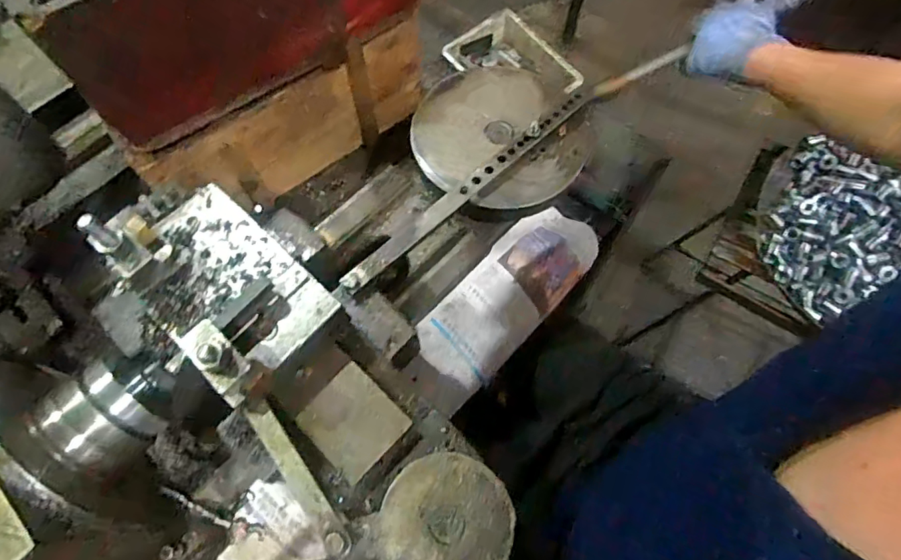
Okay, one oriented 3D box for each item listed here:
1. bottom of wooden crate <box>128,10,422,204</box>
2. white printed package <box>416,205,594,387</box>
[{"bbox_3d":[-0.174,-0.184,0.615,0.340,0.142,0.016,-36,70,-13],"label":"bottom of wooden crate"},{"bbox_3d":[0.069,0.017,0.617,0.259,0.031,0.107,-44,101,-15],"label":"white printed package"}]

